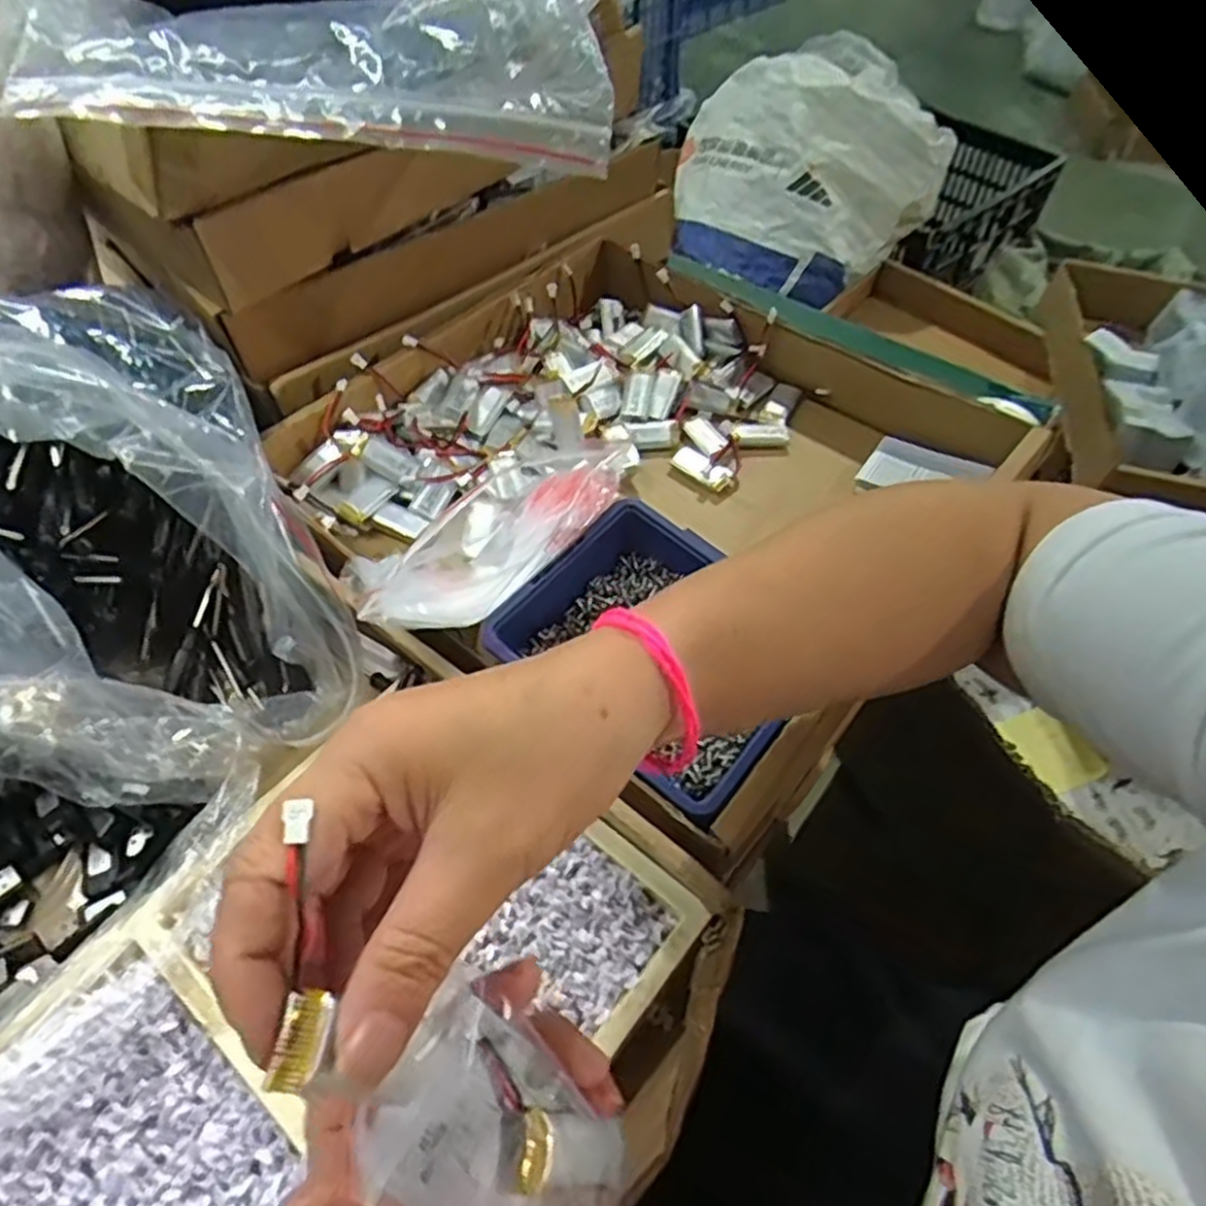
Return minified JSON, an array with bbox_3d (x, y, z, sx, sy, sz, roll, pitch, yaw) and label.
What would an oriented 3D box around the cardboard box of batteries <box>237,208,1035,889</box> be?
[{"bbox_3d":[0.018,-0.088,0.485,0.360,0.087,0.375,36,62,24],"label":"cardboard box of batteries"}]

